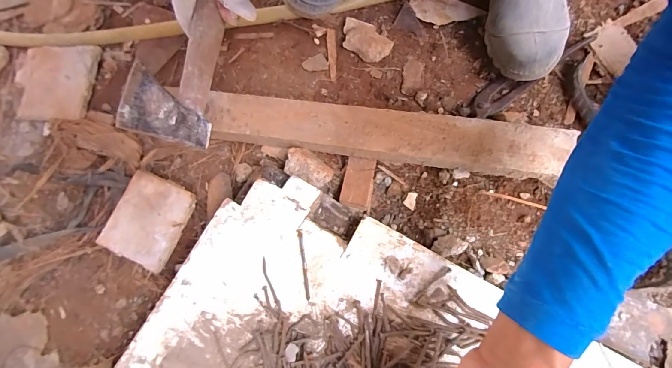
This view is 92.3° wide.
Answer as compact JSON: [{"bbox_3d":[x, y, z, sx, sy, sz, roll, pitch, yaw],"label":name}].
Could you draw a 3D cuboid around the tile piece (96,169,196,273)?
[{"bbox_3d":[-0.240,0.046,0.413,0.090,0.014,0.104,23,75,9],"label":"tile piece"}]

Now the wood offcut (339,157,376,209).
[{"bbox_3d":[0.027,-0.002,0.408,0.036,0.014,0.063,11,73,5],"label":"wood offcut"}]

